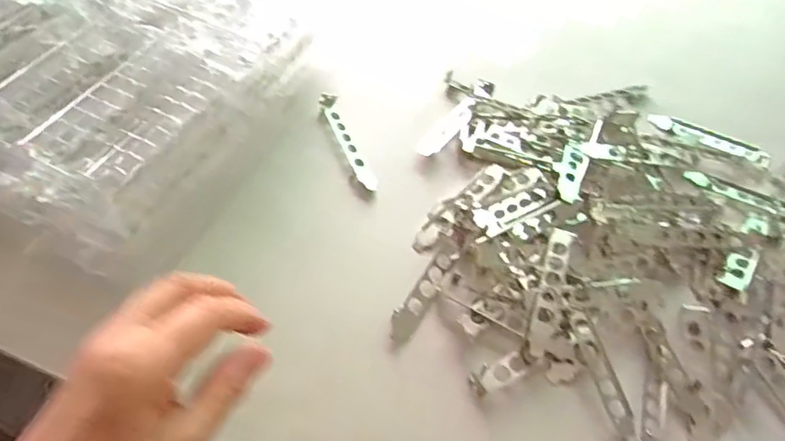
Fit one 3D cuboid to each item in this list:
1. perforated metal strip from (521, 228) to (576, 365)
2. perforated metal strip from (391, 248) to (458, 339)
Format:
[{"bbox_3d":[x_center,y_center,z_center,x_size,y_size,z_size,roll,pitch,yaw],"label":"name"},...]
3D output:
[{"bbox_3d":[0.129,0.056,0.451,0.019,0.011,0.117,20,57,8],"label":"perforated metal strip"},{"bbox_3d":[0.026,0.061,0.463,0.022,0.011,0.091,31,66,8],"label":"perforated metal strip"}]

